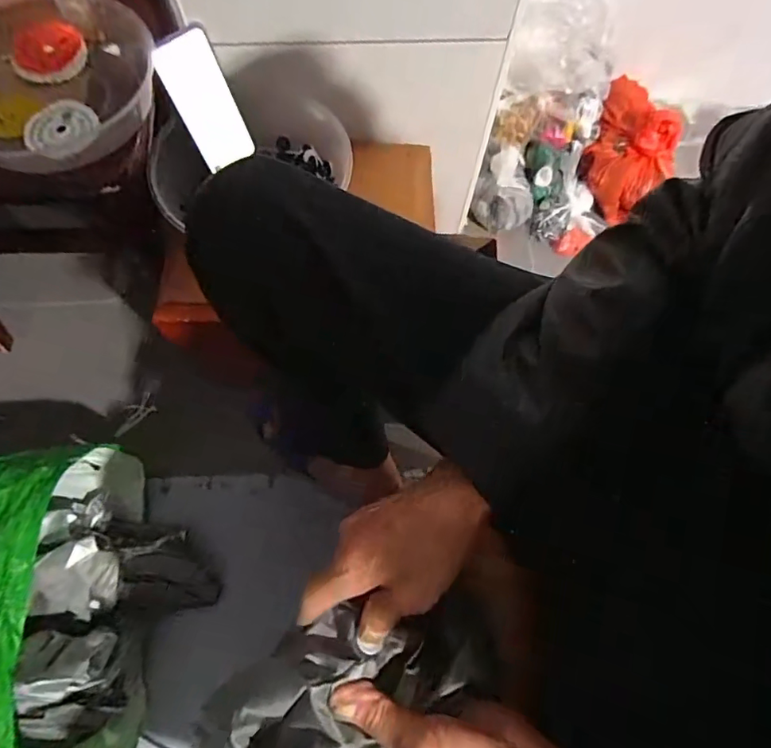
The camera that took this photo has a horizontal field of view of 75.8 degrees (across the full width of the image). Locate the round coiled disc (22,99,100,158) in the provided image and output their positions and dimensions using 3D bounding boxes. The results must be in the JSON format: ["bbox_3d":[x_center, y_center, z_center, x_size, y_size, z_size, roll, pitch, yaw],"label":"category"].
[{"bbox_3d":[-0.334,-0.253,0.508,0.057,0.021,0.071,40,75,12],"label":"round coiled disc"}]

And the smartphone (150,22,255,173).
[{"bbox_3d":[-0.218,-0.333,0.608,0.072,0.153,0.011,-36,55,-12],"label":"smartphone"}]

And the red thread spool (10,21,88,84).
[{"bbox_3d":[-0.366,-0.349,0.536,0.073,0.010,0.067,-1,88,-6],"label":"red thread spool"}]

